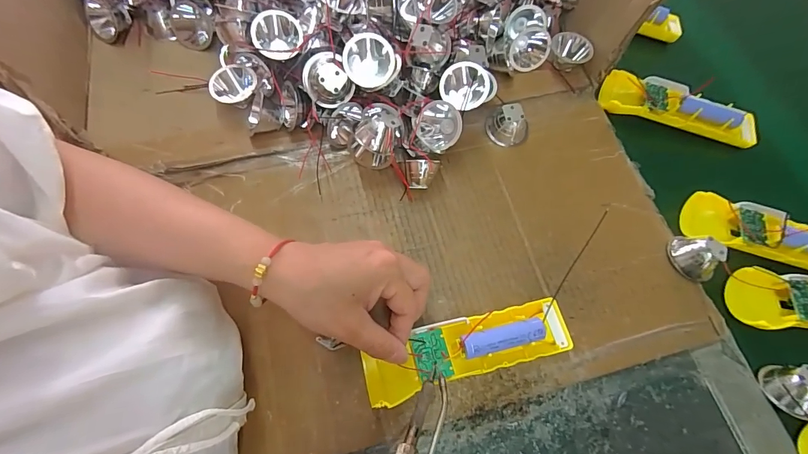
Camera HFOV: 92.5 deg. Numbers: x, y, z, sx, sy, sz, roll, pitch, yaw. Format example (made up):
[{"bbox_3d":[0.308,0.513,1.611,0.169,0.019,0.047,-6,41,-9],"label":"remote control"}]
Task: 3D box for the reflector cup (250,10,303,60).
[{"bbox_3d":[-0.119,-0.181,0.360,0.044,0.040,0.021,-19,69,-10],"label":"reflector cup"}]

